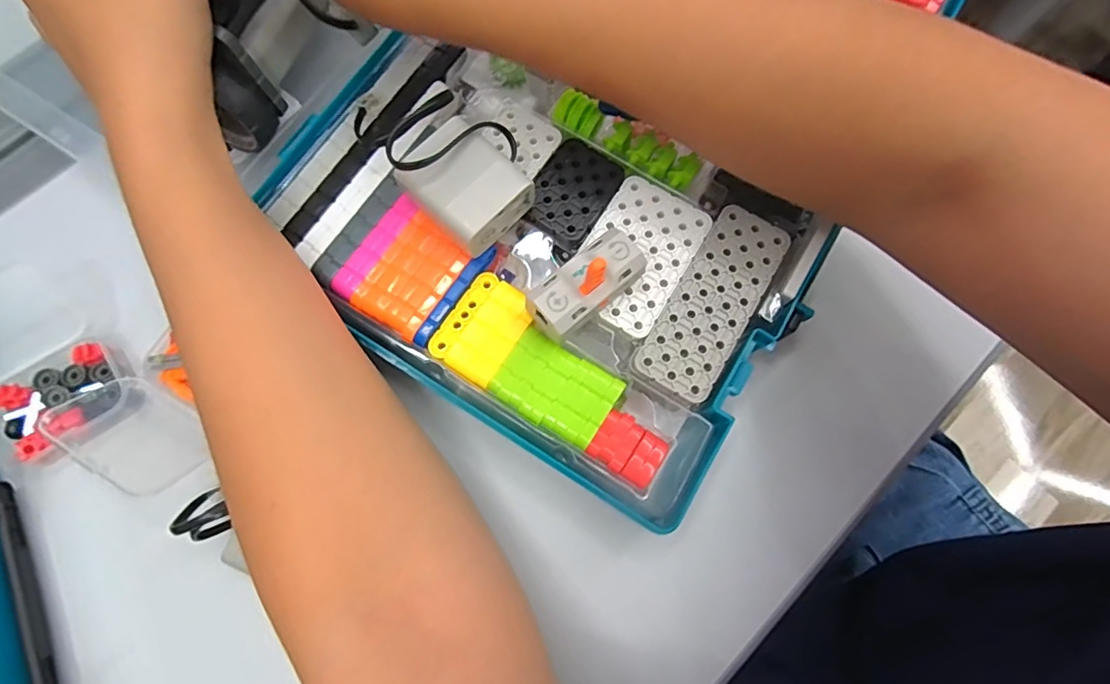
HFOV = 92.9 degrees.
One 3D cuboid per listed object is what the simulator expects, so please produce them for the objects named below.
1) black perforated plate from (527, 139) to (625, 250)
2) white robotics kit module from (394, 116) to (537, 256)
[{"bbox_3d":[0.009,-0.078,0.270,0.038,0.004,0.053,33,77,8],"label":"black perforated plate"},{"bbox_3d":[-0.042,-0.072,0.253,0.051,0.029,0.044,43,79,9],"label":"white robotics kit module"}]

